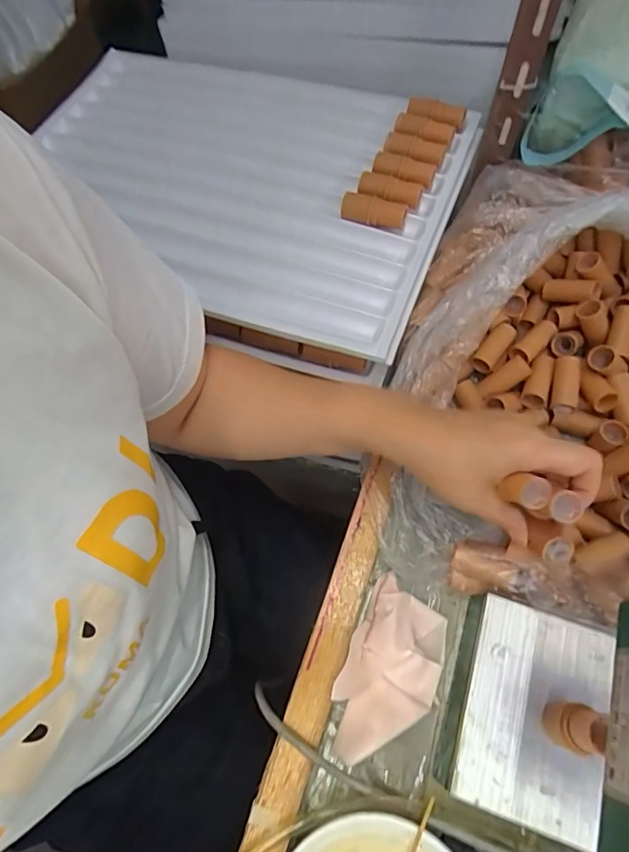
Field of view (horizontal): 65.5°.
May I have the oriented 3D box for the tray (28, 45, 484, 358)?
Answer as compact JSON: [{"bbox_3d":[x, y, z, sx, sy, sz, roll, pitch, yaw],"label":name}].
[{"bbox_3d":[-0.091,-0.256,0.483,0.451,0.029,0.296,23,67,14],"label":"tray"}]

